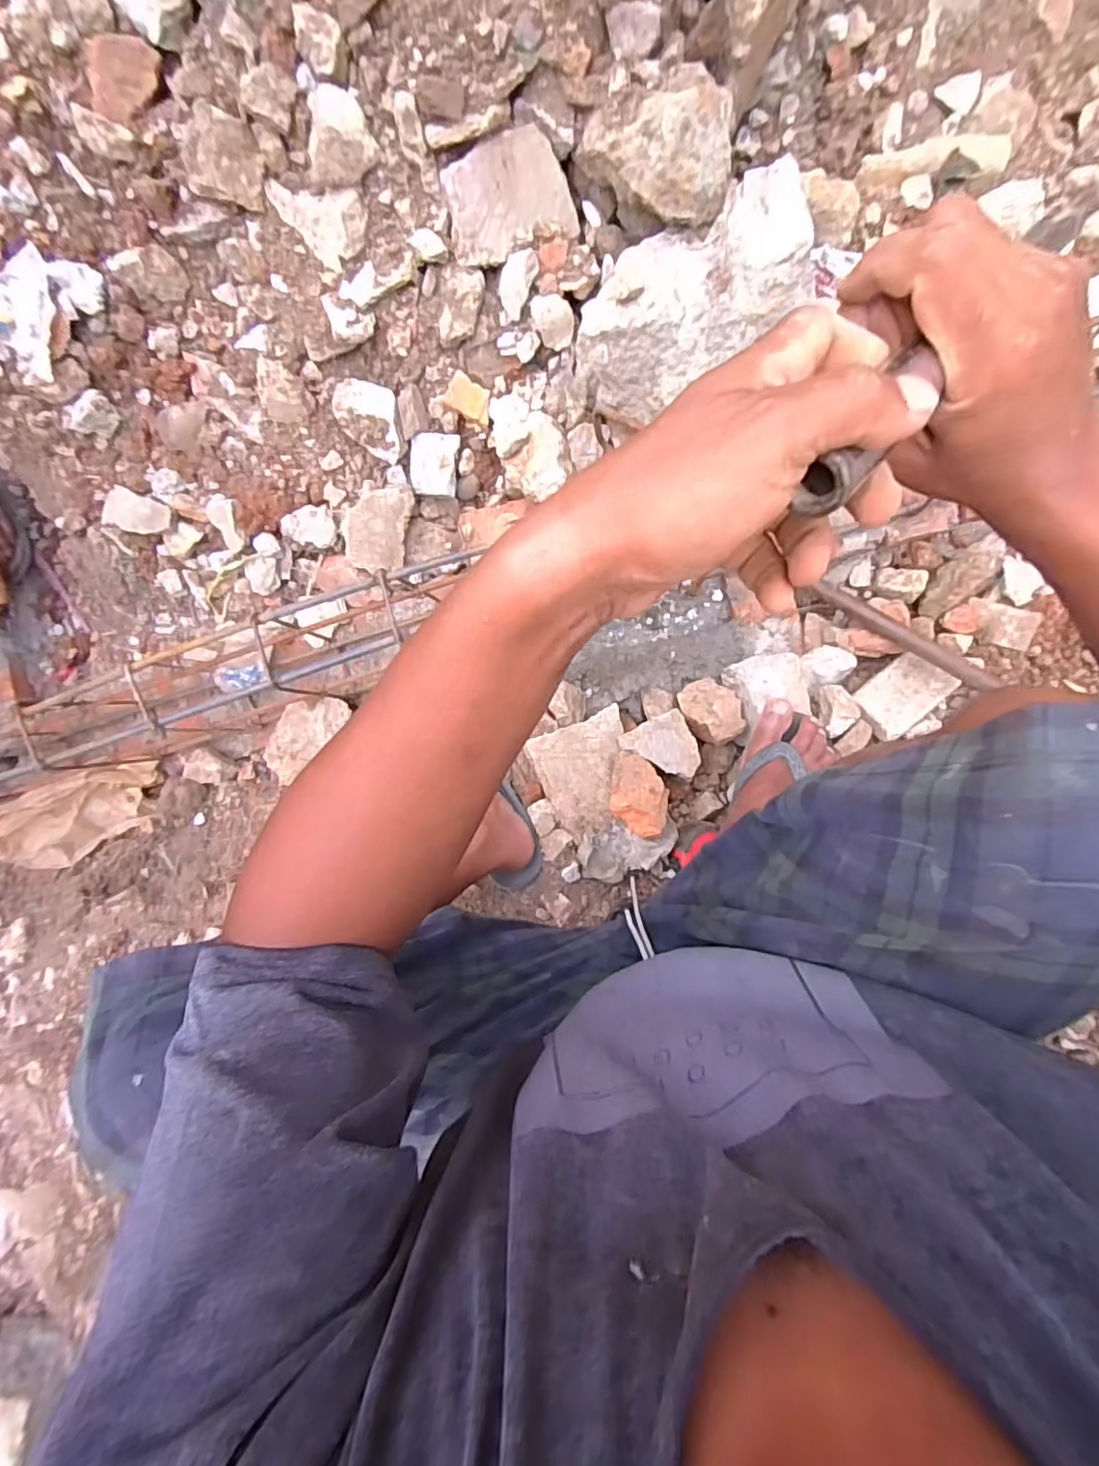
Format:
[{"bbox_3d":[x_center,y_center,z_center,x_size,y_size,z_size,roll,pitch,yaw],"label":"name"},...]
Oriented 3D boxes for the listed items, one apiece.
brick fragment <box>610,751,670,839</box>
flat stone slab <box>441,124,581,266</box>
[{"bbox_3d":[0.104,0.072,0.692,0.064,0.035,0.091,8,91,8],"label":"brick fragment"},{"bbox_3d":[-0.046,-0.593,0.662,0.137,0.020,0.099,-17,122,3],"label":"flat stone slab"}]

